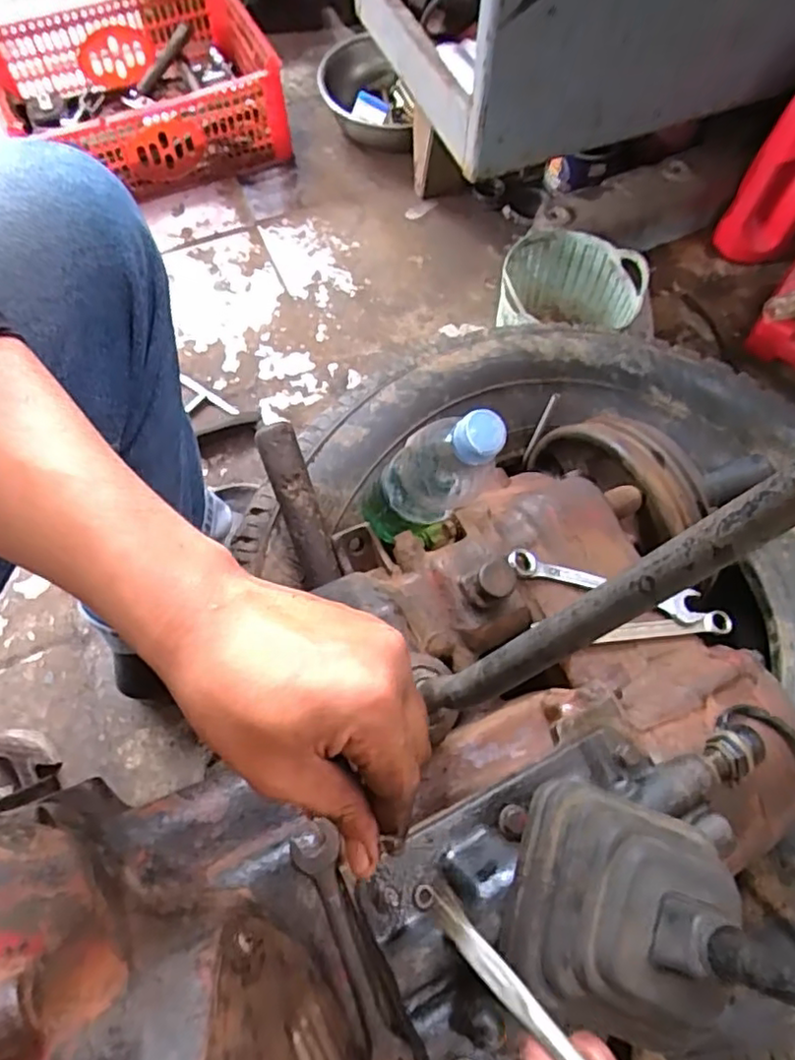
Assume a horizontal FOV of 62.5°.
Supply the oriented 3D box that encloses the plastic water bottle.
[{"bbox_3d":[0.022,-0.027,0.532,0.076,0.244,0.056,31,68,-10],"label":"plastic water bottle"}]

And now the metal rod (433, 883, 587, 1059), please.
[{"bbox_3d":[0.057,0.176,0.216,0.013,0.011,0.158,-43,28,-17],"label":"metal rod"}]

